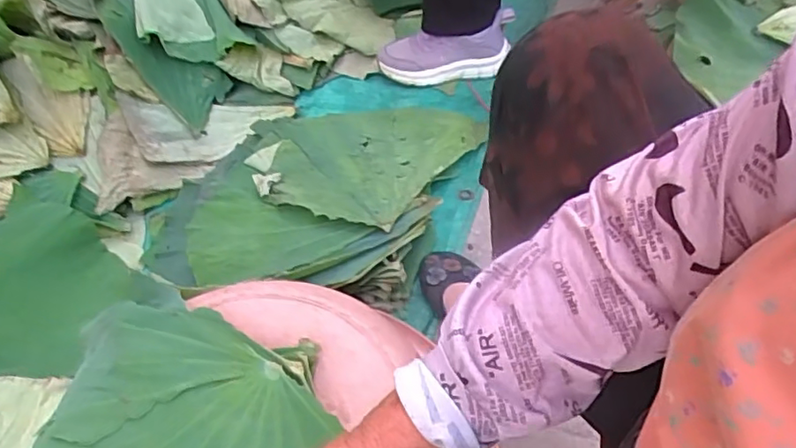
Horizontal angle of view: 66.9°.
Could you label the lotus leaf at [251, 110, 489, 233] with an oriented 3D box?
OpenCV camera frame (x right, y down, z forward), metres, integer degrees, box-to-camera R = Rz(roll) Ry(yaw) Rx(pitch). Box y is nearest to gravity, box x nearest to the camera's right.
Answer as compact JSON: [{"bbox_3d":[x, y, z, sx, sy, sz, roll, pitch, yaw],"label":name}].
[{"bbox_3d":[-0.061,-0.138,0.954,0.312,0.075,0.328,-2,51,3],"label":"lotus leaf"}]

